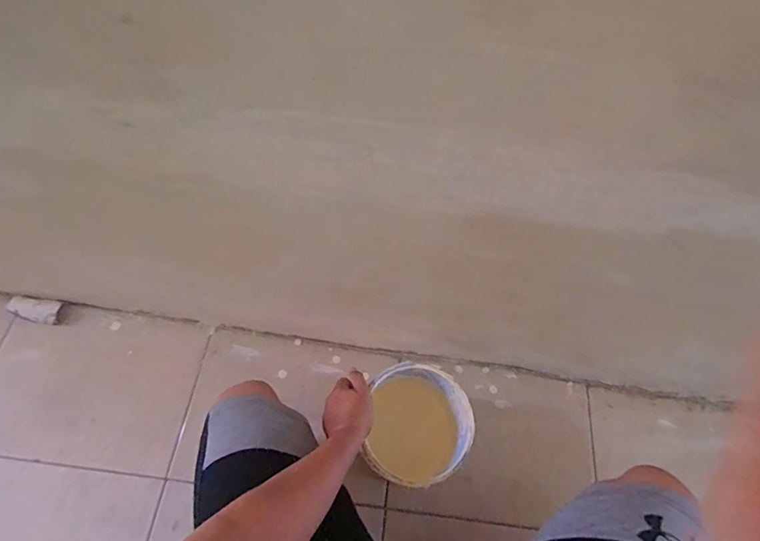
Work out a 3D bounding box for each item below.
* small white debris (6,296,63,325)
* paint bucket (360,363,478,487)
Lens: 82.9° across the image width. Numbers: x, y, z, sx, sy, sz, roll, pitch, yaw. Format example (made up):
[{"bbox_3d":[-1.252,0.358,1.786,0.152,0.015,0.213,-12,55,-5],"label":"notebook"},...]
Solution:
[{"bbox_3d":[-0.712,0.082,0.886,0.100,0.022,0.045,6,63,1],"label":"small white debris"},{"bbox_3d":[0.063,0.280,0.768,0.158,0.195,0.185,7,63,2],"label":"paint bucket"}]

